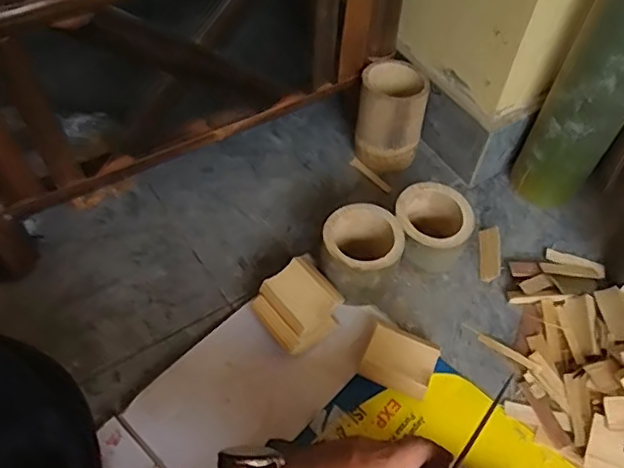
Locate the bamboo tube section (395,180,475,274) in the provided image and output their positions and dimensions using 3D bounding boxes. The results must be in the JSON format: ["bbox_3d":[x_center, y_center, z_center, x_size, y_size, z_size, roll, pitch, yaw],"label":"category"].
[{"bbox_3d":[0.139,-0.004,0.674,0.085,0.084,0.090,1,54,-2],"label":"bamboo tube section"}]

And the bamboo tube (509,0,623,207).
[{"bbox_3d":[0.328,-0.170,0.656,0.092,0.314,0.088,25,56,15],"label":"bamboo tube"}]

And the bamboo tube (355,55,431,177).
[{"bbox_3d":[0.103,-0.151,0.766,0.085,0.131,0.088,1,54,-2],"label":"bamboo tube"}]

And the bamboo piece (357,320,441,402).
[{"bbox_3d":[0.092,0.134,0.603,0.072,0.031,0.057,21,55,12],"label":"bamboo piece"}]

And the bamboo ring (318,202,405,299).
[{"bbox_3d":[0.054,0.027,0.652,0.085,0.081,0.091,1,54,-2],"label":"bamboo ring"}]

